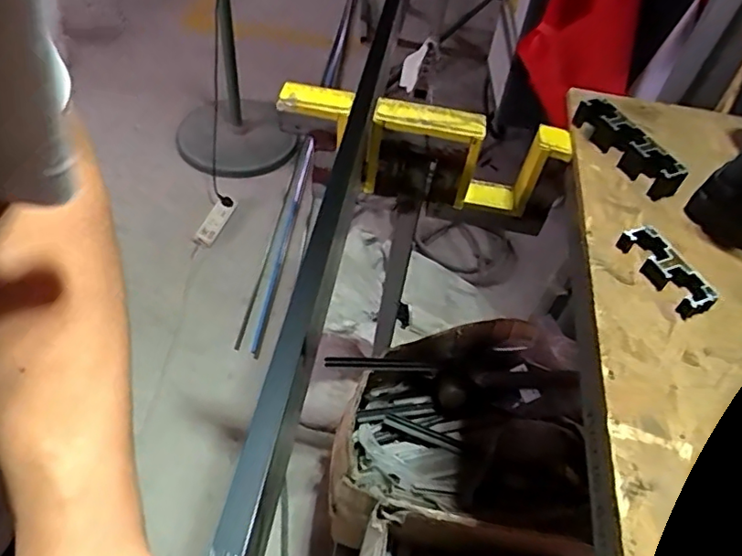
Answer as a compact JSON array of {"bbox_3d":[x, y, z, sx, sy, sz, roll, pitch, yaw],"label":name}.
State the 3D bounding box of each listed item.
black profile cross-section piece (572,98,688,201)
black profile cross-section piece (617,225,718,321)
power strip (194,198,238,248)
[{"bbox_3d":[0.266,-0.140,0.611,0.025,0.043,0.139,-19,55,-21],"label":"black profile cross-section piece"},{"bbox_3d":[0.258,-0.008,0.510,0.032,0.019,0.091,-18,54,-20],"label":"black profile cross-section piece"},{"bbox_3d":[-0.469,-0.175,1.764,0.063,0.038,0.208,15,50,6],"label":"power strip"}]

